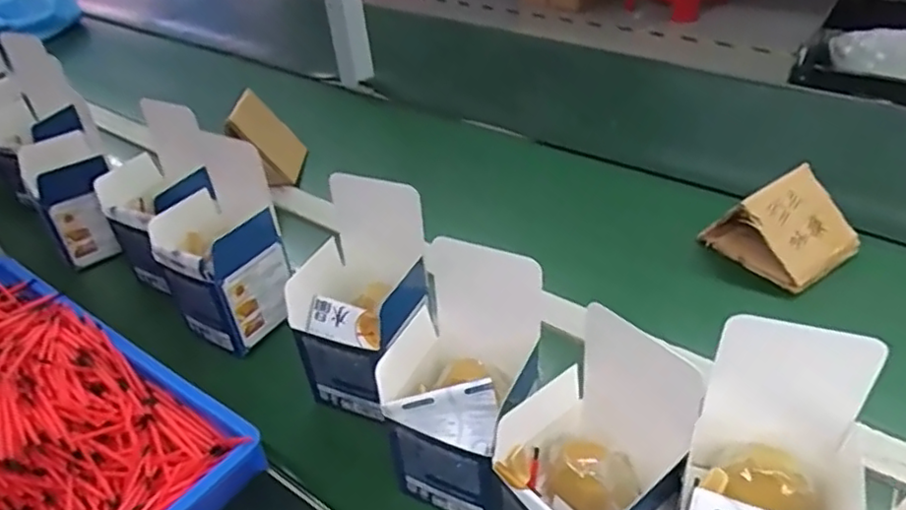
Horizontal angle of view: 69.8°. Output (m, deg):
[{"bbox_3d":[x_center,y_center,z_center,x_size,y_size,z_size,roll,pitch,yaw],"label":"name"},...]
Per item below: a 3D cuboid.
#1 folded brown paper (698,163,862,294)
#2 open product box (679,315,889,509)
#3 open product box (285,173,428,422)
[{"bbox_3d":[0.328,-0.033,0.649,0.100,0.075,0.115,-28,43,-28],"label":"folded brown paper"},{"bbox_3d":[0.183,0.135,0.376,0.094,0.171,0.096,18,43,27],"label":"open product box"},{"bbox_3d":[-0.067,0.047,0.544,0.106,0.185,0.126,12,41,21],"label":"open product box"}]

